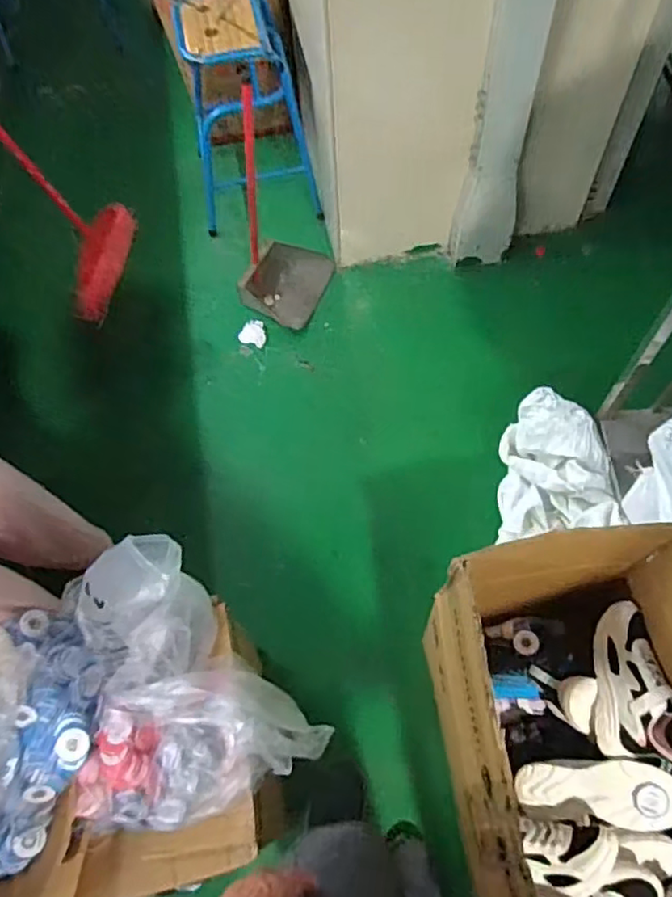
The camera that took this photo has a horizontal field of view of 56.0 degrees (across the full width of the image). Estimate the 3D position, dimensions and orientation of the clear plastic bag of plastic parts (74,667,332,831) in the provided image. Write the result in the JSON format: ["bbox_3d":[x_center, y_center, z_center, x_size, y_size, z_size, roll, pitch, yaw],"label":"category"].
[{"bbox_3d":[-0.209,0.455,0.967,0.376,0.101,0.199,-10,62,-2],"label":"clear plastic bag of plastic parts"}]

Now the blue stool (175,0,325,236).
[{"bbox_3d":[-0.263,-0.924,1.752,0.328,0.479,0.392,-15,62,-5],"label":"blue stool"}]

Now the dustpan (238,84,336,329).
[{"bbox_3d":[-0.145,-0.588,1.570,0.211,0.517,0.262,24,66,15],"label":"dustpan"}]

